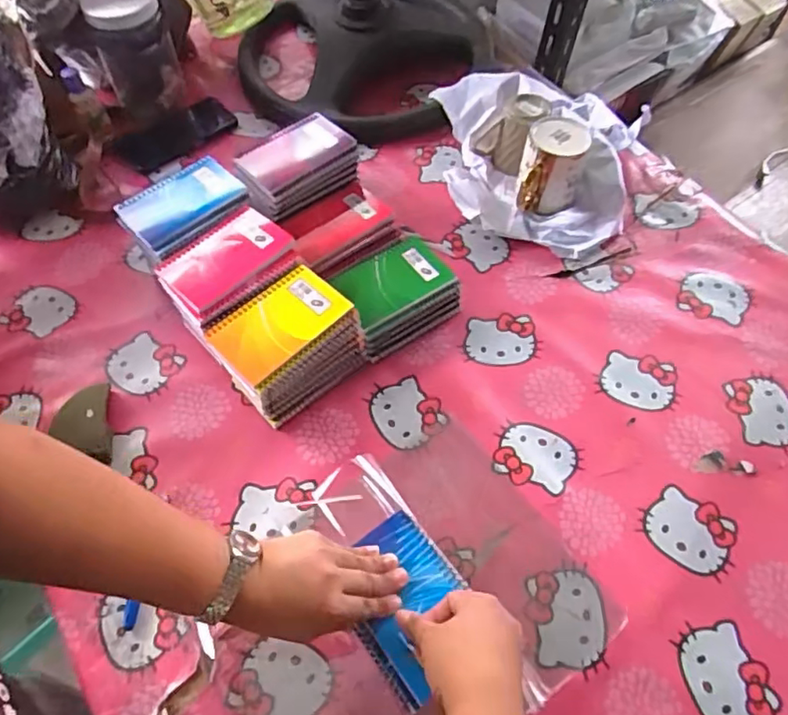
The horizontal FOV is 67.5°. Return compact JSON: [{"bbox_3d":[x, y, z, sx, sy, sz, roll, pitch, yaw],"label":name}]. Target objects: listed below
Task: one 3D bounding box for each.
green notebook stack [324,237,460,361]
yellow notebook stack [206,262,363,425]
[{"bbox_3d":[0.002,-0.074,0.697,0.136,0.053,0.106,-30,63,-17],"label":"green notebook stack"},{"bbox_3d":[-0.114,-0.012,0.635,0.133,0.095,0.099,-36,65,-19],"label":"yellow notebook stack"}]

